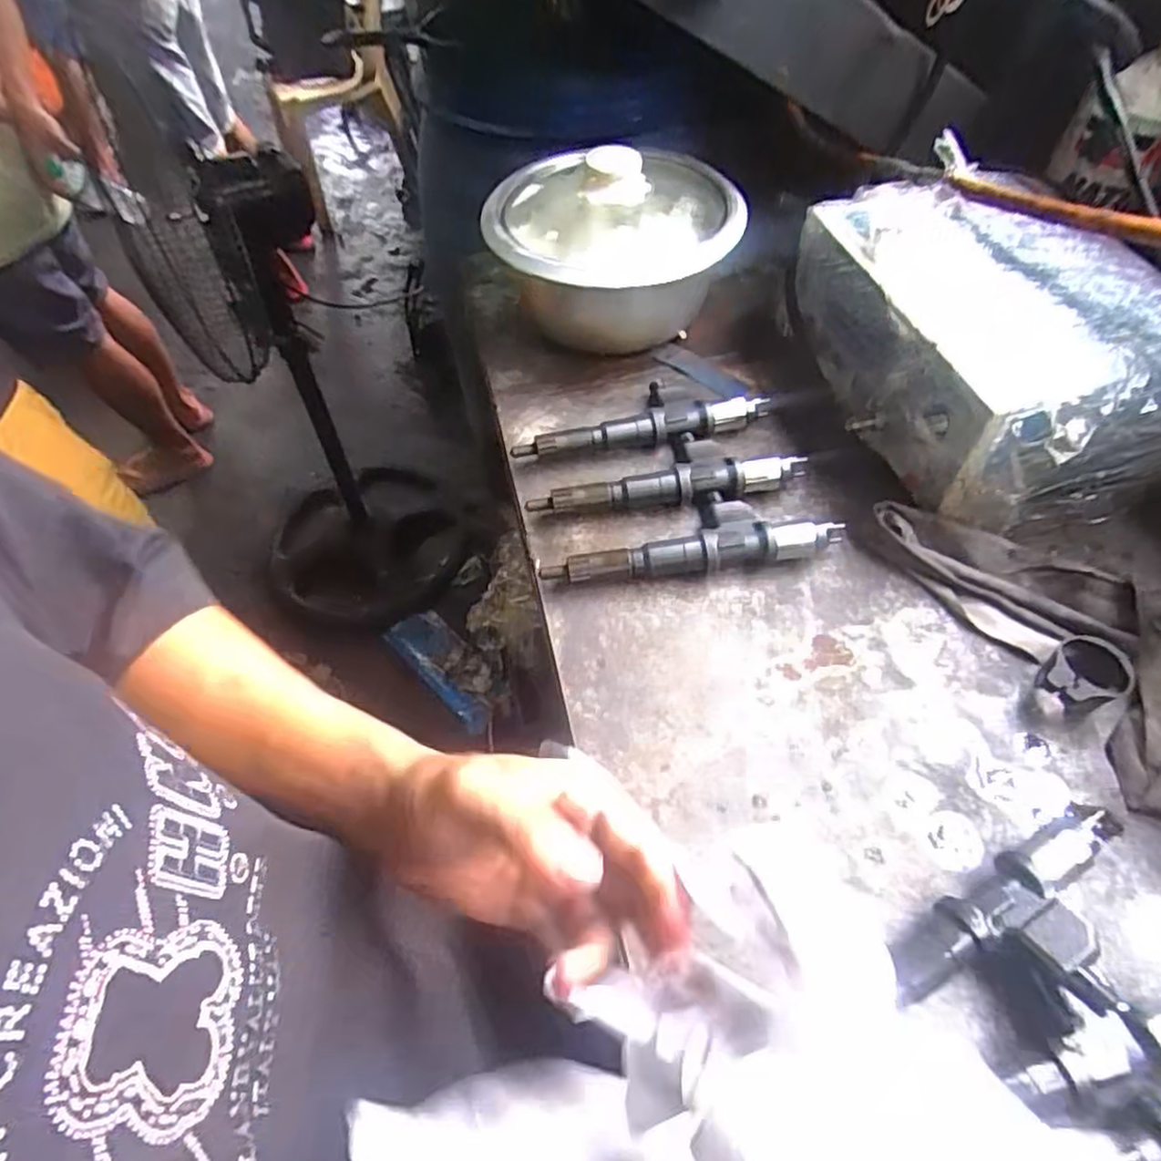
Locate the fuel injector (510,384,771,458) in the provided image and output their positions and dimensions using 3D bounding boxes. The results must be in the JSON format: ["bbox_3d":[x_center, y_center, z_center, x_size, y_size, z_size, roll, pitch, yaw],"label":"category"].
[{"bbox_3d":[0.047,-0.139,0.580,0.202,0.027,0.064,-9,55,-1],"label":"fuel injector"}]

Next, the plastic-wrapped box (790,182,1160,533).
[{"bbox_3d":[0.304,-0.184,0.535,0.198,0.126,0.274,-13,55,-4],"label":"plastic-wrapped box"}]

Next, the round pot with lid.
[{"bbox_3d":[0.029,-0.287,0.625,0.209,0.131,0.187,3,56,7],"label":"round pot with lid"}]

